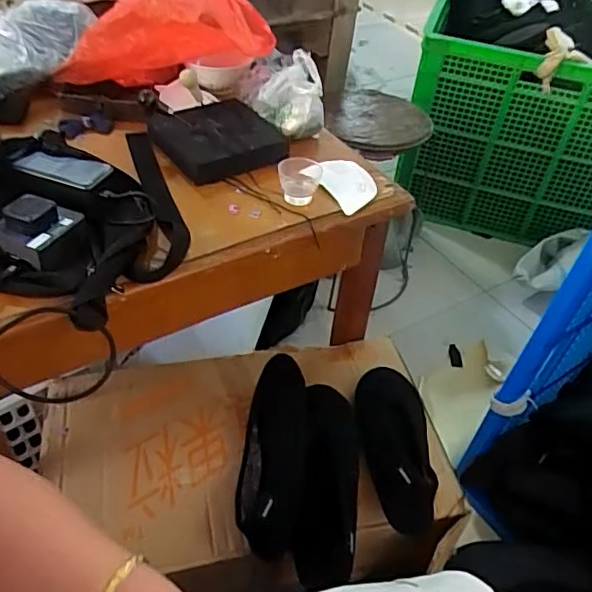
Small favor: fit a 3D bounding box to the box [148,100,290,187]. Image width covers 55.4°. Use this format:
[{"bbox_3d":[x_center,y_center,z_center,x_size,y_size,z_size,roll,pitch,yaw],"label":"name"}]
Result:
[{"bbox_3d":[-0.102,-0.213,0.767,0.150,0.031,0.163,-17,48,-23],"label":"box"}]

